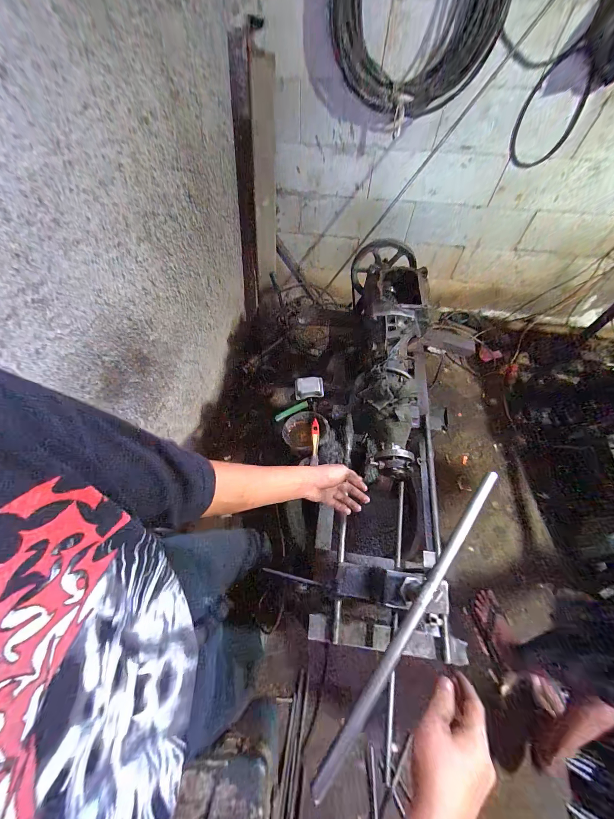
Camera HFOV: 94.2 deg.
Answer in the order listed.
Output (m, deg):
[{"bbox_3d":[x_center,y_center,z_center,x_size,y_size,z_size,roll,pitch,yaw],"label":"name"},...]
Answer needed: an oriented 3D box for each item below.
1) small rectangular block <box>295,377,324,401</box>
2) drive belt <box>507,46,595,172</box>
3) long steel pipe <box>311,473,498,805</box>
[{"bbox_3d":[0.007,-0.069,0.889,0.089,0.033,0.071,-2,60,-2],"label":"small rectangular block"},{"bbox_3d":[0.956,-1.159,1.128,0.238,0.356,0.024,-11,66,21],"label":"drive belt"},{"bbox_3d":[0.165,0.269,0.406,0.016,0.017,0.472,38,66,19],"label":"long steel pipe"}]

